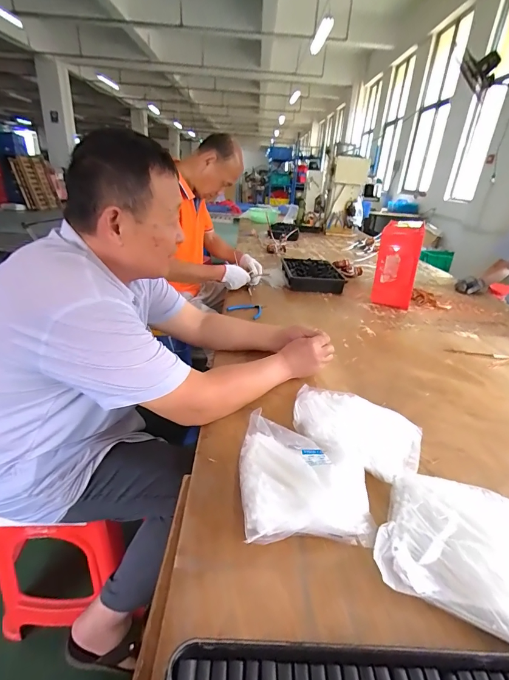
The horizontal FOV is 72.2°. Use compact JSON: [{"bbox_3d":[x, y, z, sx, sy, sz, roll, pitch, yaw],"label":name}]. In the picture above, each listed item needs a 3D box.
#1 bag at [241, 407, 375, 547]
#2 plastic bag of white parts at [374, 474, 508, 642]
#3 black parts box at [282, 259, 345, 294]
[{"bbox_3d":[0.069,0.192,0.525,0.179,0.054,0.208,1,26,-6],"label":"bag"},{"bbox_3d":[0.259,0.254,0.429,0.198,0.049,0.183,13,27,18],"label":"plastic bag of white parts"},{"bbox_3d":[0.256,-0.295,1.587,0.239,0.066,0.319,2,26,-3],"label":"black parts box"}]

